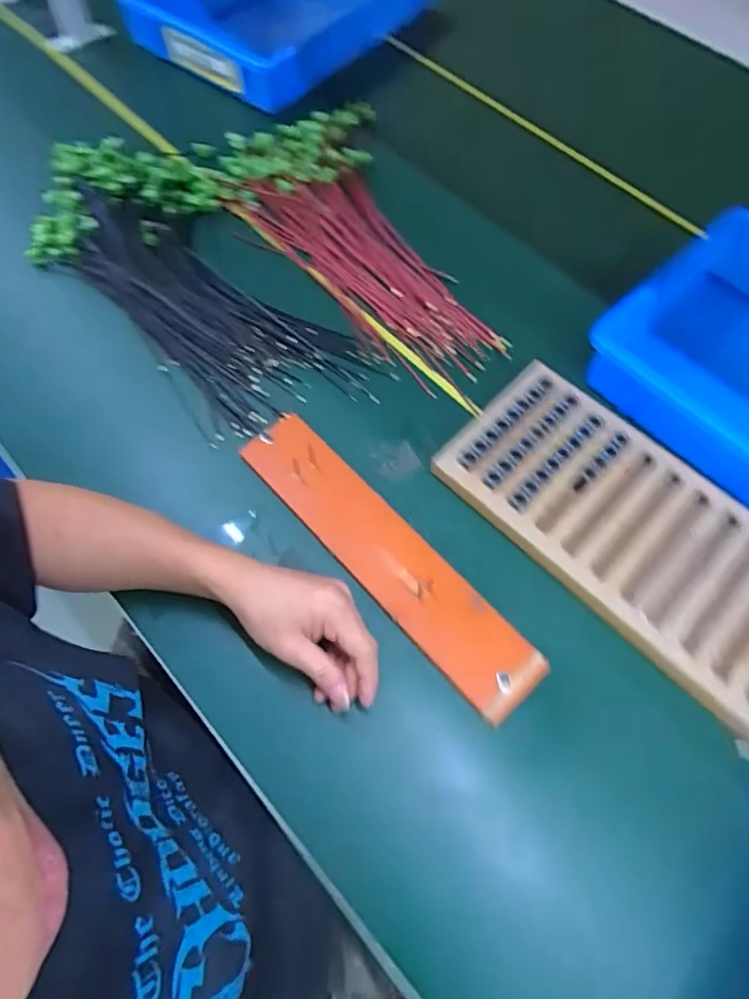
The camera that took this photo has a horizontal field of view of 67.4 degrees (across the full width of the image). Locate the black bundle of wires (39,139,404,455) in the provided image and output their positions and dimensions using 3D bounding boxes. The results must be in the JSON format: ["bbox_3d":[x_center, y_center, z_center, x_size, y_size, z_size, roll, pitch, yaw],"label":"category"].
[{"bbox_3d":[-0.203,-0.244,0.628,0.220,0.053,0.443,-38,71,-17],"label":"black bundle of wires"}]

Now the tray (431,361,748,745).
[{"bbox_3d":[0.245,0.031,0.534,0.367,0.031,0.177,42,70,16],"label":"tray"}]

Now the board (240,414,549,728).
[{"bbox_3d":[0.009,0.050,0.521,0.071,0.013,0.339,-43,75,-7],"label":"board"}]

